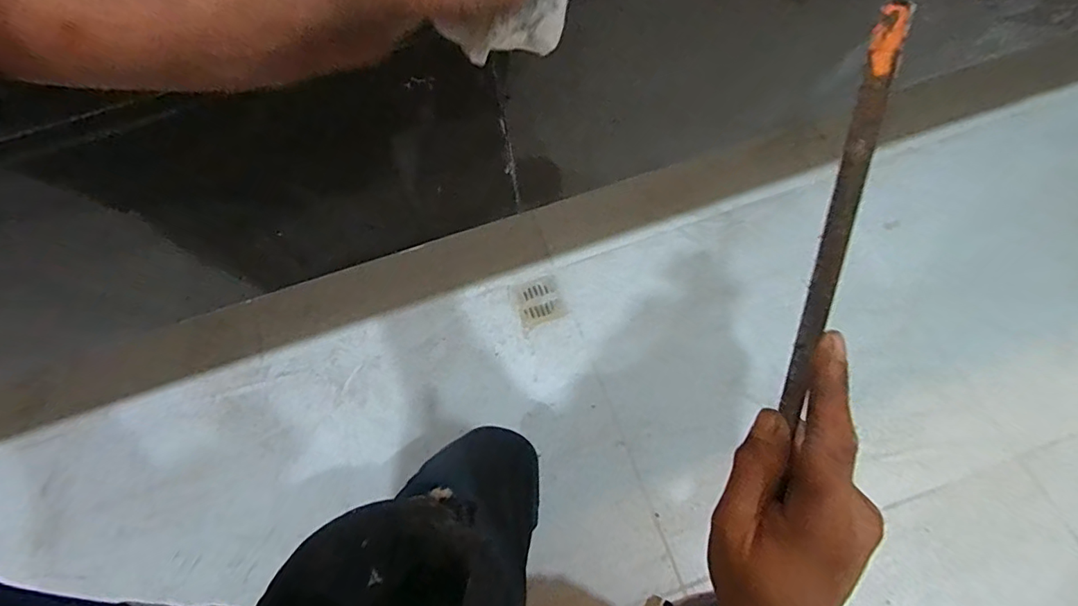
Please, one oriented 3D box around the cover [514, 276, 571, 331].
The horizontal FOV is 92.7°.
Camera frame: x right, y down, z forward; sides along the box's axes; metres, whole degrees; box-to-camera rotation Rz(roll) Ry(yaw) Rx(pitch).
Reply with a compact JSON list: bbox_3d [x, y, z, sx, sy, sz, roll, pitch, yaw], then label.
[{"bbox_3d":[0.002,-0.003,1.033,0.090,0.004,0.098,-20,67,-5],"label":"cover"}]

